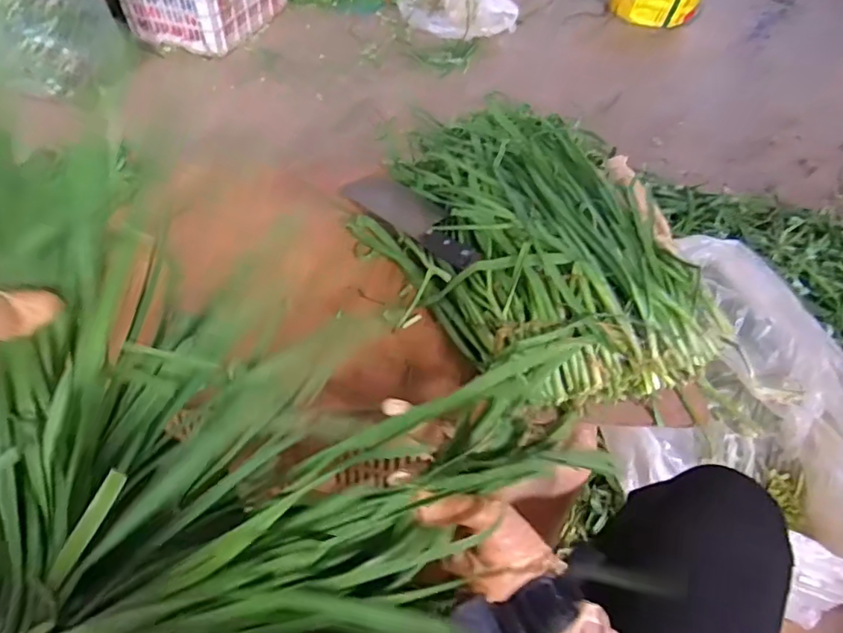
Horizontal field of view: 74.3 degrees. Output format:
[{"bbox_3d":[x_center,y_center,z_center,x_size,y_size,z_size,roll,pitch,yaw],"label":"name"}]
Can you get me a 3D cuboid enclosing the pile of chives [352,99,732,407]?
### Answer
[{"bbox_3d":[0.102,-0.101,0.648,0.297,0.086,0.453,-15,53,-14],"label":"pile of chives"}]

